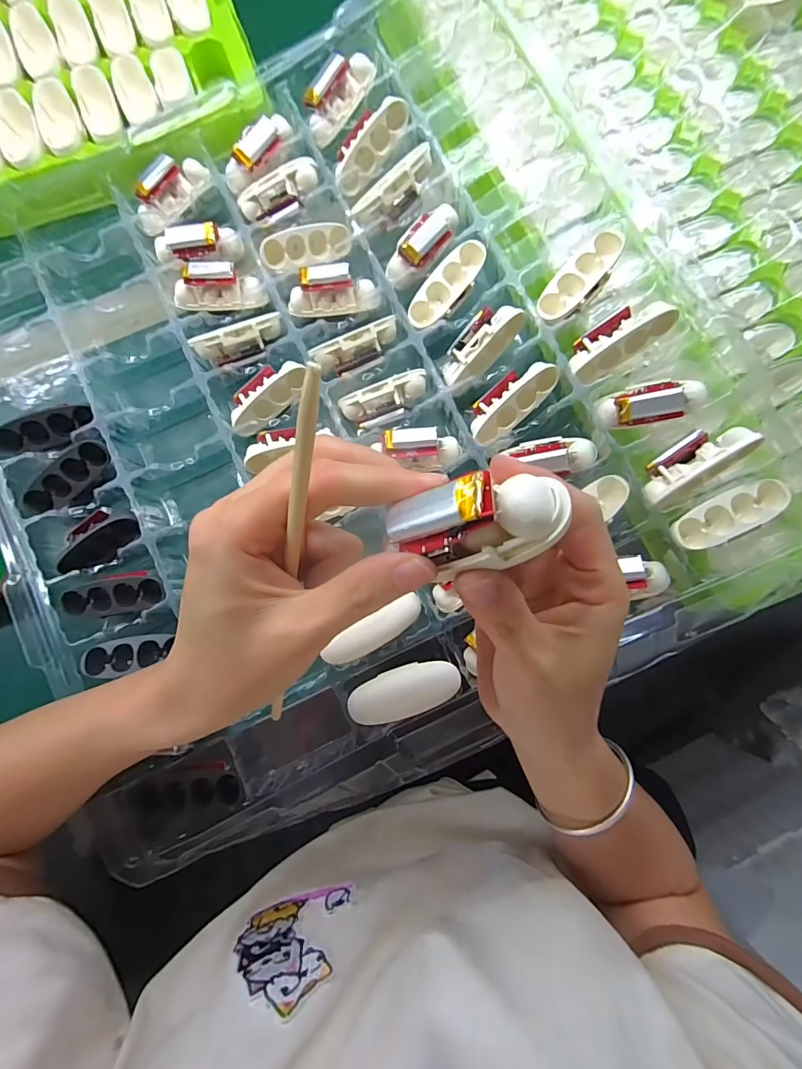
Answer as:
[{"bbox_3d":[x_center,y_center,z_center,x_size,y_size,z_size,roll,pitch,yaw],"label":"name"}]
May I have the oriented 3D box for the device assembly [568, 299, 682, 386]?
[{"bbox_3d":[0.133,-0.120,0.265,0.061,0.016,0.027,-28,83,22],"label":"device assembly"}]

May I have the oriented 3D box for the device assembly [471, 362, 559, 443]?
[{"bbox_3d":[0.071,-0.087,0.280,0.062,0.017,0.028,-37,84,13],"label":"device assembly"}]

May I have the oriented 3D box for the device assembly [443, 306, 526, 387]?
[{"bbox_3d":[0.051,-0.126,0.284,0.060,0.019,0.029,-44,85,14],"label":"device assembly"}]

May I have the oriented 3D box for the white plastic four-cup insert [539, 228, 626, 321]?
[{"bbox_3d":[0.112,-0.160,0.270,0.025,0.010,0.064,44,97,5],"label":"white plastic four-cup insert"}]

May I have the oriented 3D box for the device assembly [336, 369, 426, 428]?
[{"bbox_3d":[-0.012,-0.091,0.292,0.061,0.013,0.024,-18,82,18],"label":"device assembly"}]

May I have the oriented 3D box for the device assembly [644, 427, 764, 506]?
[{"bbox_3d":[0.172,-0.042,0.255,0.061,0.022,0.027,-37,61,23],"label":"device assembly"}]

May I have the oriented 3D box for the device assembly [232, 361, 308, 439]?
[{"bbox_3d":[-0.095,-0.097,0.300,0.061,0.015,0.028,-45,85,-6],"label":"device assembly"}]

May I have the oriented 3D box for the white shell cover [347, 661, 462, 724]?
[{"bbox_3d":[0.002,0.094,0.261,0.067,0.012,0.025,-18,83,-3],"label":"white shell cover"}]

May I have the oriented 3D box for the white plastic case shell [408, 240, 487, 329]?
[{"bbox_3d":[0.032,-0.166,0.292,0.025,0.015,0.063,43,96,5],"label":"white plastic case shell"}]

